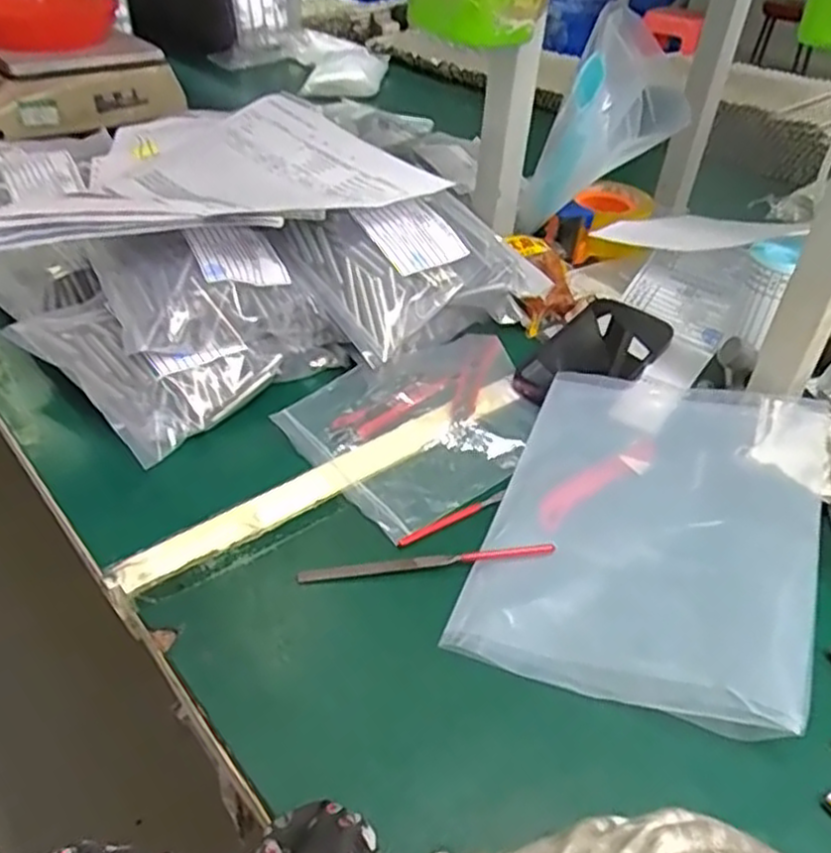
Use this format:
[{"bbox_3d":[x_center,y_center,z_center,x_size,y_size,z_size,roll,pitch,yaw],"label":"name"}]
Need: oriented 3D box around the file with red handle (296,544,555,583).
[{"bbox_3d":[0.007,0.082,0.456,0.154,0.005,0.010,-5,39,-7],"label":"file with red handle"}]

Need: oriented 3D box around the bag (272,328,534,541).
[{"bbox_3d":[0.018,-0.010,0.561,0.203,0.014,0.146,-28,47,-31],"label":"bag"}]

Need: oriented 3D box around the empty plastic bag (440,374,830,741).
[{"bbox_3d":[0.152,0.053,0.477,0.194,0.028,0.271,17,42,19],"label":"empty plastic bag"}]

